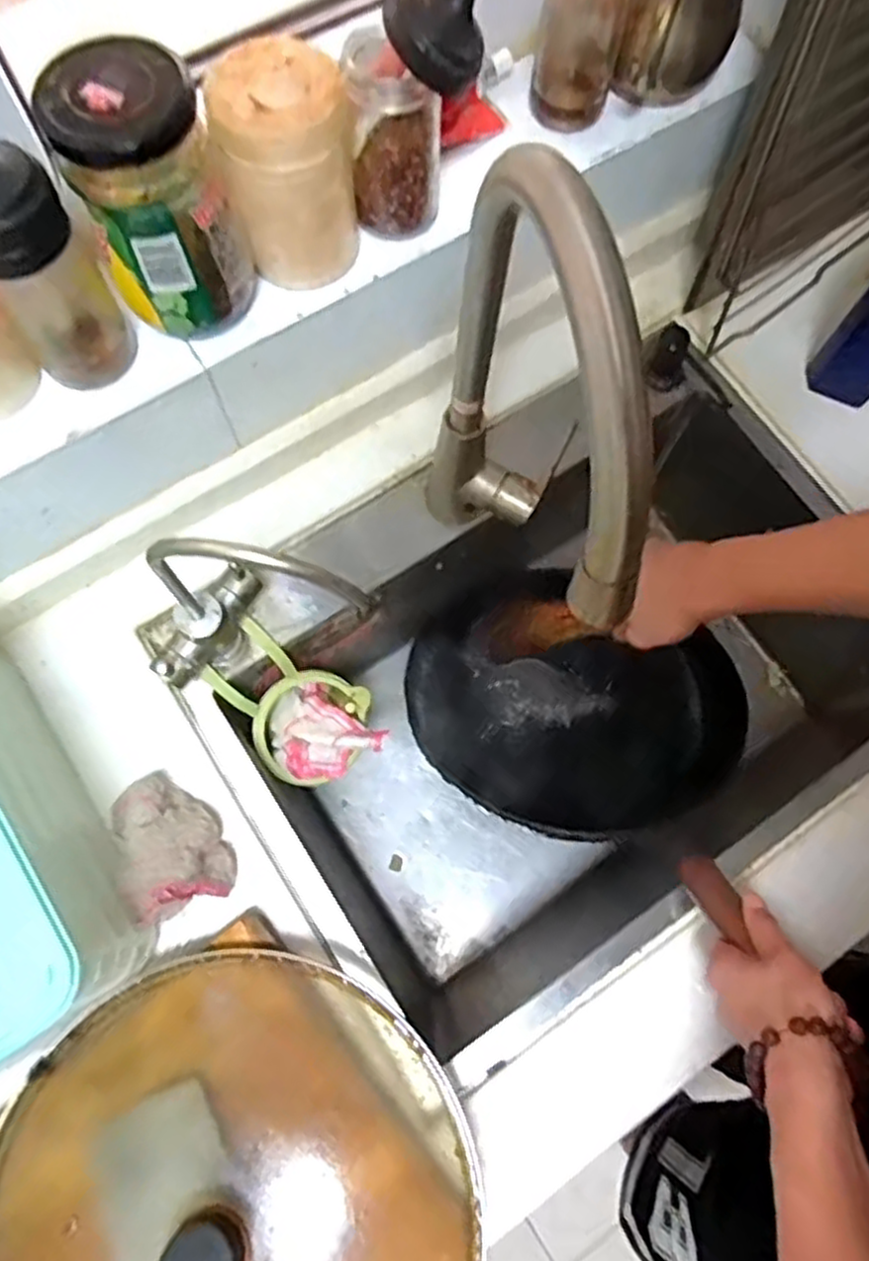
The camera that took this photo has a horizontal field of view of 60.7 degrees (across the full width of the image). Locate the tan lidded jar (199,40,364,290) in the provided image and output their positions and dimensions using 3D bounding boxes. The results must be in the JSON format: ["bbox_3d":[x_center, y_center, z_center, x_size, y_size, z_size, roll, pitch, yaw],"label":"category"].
[{"bbox_3d":[-0.095,-0.302,0.493,0.081,0.124,0.078,0,74,0],"label":"tan lidded jar"}]

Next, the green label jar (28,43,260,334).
[{"bbox_3d":[-0.165,-0.256,0.462,0.089,0.157,0.078,-21,75,-6],"label":"green label jar"}]

